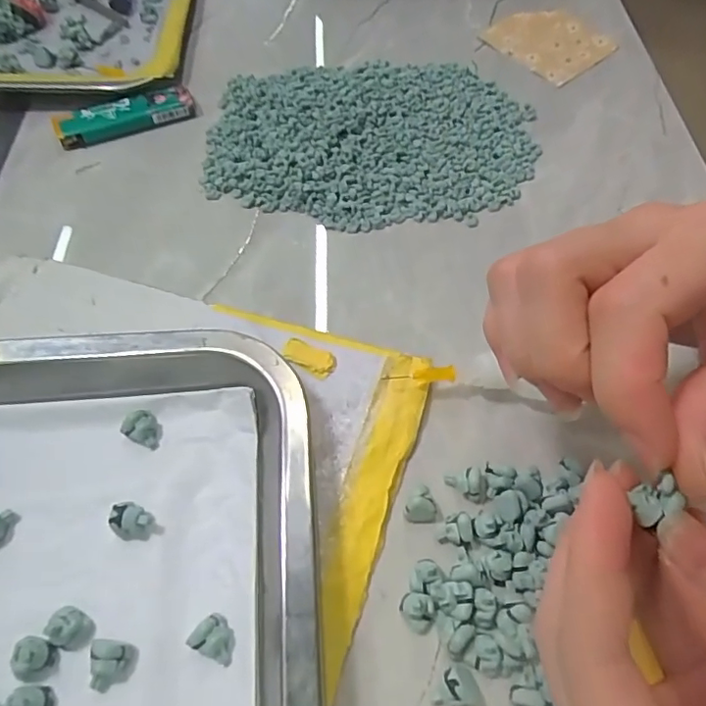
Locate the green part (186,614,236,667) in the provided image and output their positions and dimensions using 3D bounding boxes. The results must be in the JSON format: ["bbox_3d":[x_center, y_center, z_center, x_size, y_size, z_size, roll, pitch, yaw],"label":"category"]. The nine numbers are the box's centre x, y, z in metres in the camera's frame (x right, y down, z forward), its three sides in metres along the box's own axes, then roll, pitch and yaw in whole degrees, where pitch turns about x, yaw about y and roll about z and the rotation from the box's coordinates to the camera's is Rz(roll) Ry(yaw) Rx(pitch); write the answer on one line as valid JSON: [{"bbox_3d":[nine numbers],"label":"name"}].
[{"bbox_3d":[-0.046,0.095,0.190,0.016,0.009,0.012,22,60,13],"label":"green part"}]

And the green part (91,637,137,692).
[{"bbox_3d":[-0.079,0.101,0.185,0.012,0.011,0.015,-4,58,-4],"label":"green part"}]

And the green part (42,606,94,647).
[{"bbox_3d":[-0.095,0.091,0.189,0.012,0.012,0.011,0,57,-1],"label":"green part"}]

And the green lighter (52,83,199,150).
[{"bbox_3d":[-0.136,-0.141,0.339,0.080,0.013,0.021,-19,60,-13],"label":"green lighter"}]

